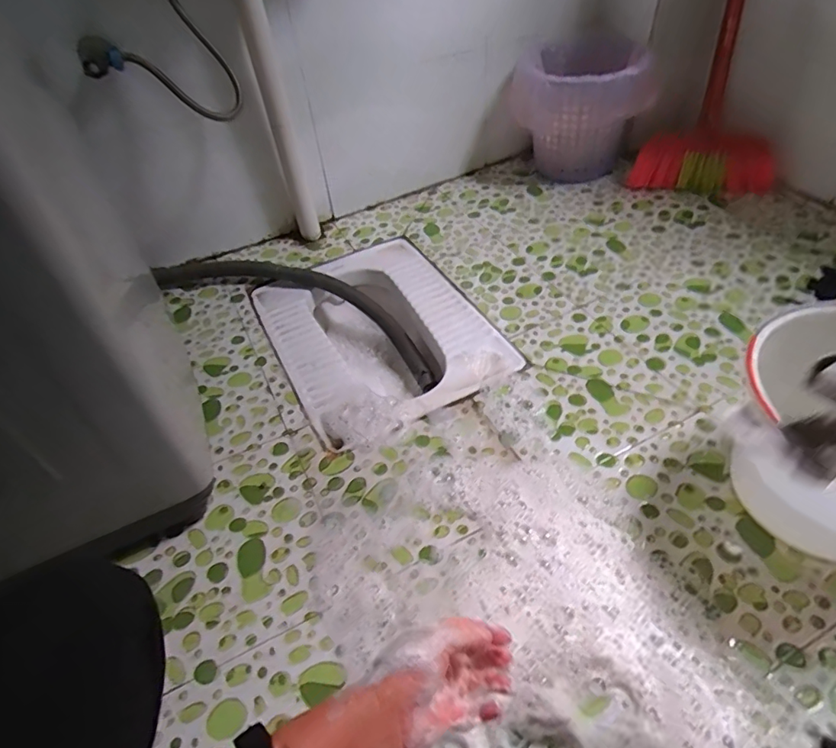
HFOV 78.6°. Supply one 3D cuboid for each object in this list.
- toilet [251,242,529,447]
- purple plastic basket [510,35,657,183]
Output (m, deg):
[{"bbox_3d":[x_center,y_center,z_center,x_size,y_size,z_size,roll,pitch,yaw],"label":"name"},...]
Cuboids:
[{"bbox_3d":[-0.081,-0.065,1.051,0.377,0.121,0.504,-24,49,-15],"label":"toilet"},{"bbox_3d":[0.391,-0.632,1.249,0.262,0.267,0.222,-17,47,-9],"label":"purple plastic basket"}]

